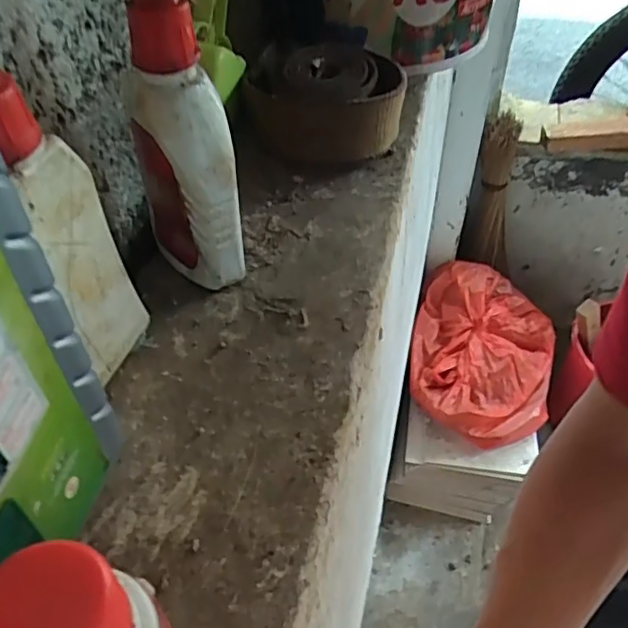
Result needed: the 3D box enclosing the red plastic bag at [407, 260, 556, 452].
[{"bbox_3d":[0.316,0.063,1.141,0.260,0.119,0.344,13,50,11],"label":"red plastic bag"}]

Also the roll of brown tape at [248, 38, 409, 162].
[{"bbox_3d":[0.007,-0.140,0.398,0.095,0.043,0.112,-3,48,-3],"label":"roll of brown tape"}]

